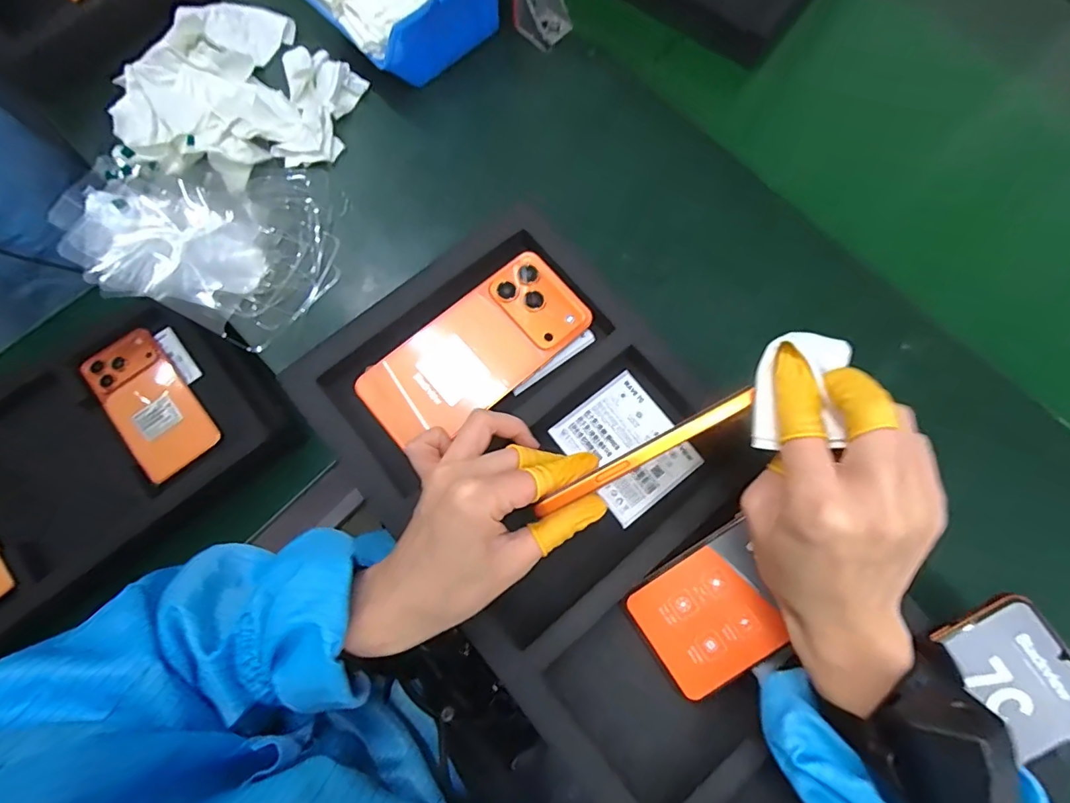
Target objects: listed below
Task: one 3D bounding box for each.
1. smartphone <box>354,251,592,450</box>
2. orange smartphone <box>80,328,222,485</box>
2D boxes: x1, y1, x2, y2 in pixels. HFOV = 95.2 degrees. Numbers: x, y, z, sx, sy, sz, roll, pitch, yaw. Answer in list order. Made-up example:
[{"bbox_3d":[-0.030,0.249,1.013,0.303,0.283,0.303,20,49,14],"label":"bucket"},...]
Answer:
[{"bbox_3d":[-0.042,-0.035,0.350,0.162,0.014,0.075,-39,80,-11],"label":"smartphone"},{"bbox_3d":[-0.401,0.001,0.510,0.072,0.012,0.161,-36,84,-23],"label":"orange smartphone"}]

